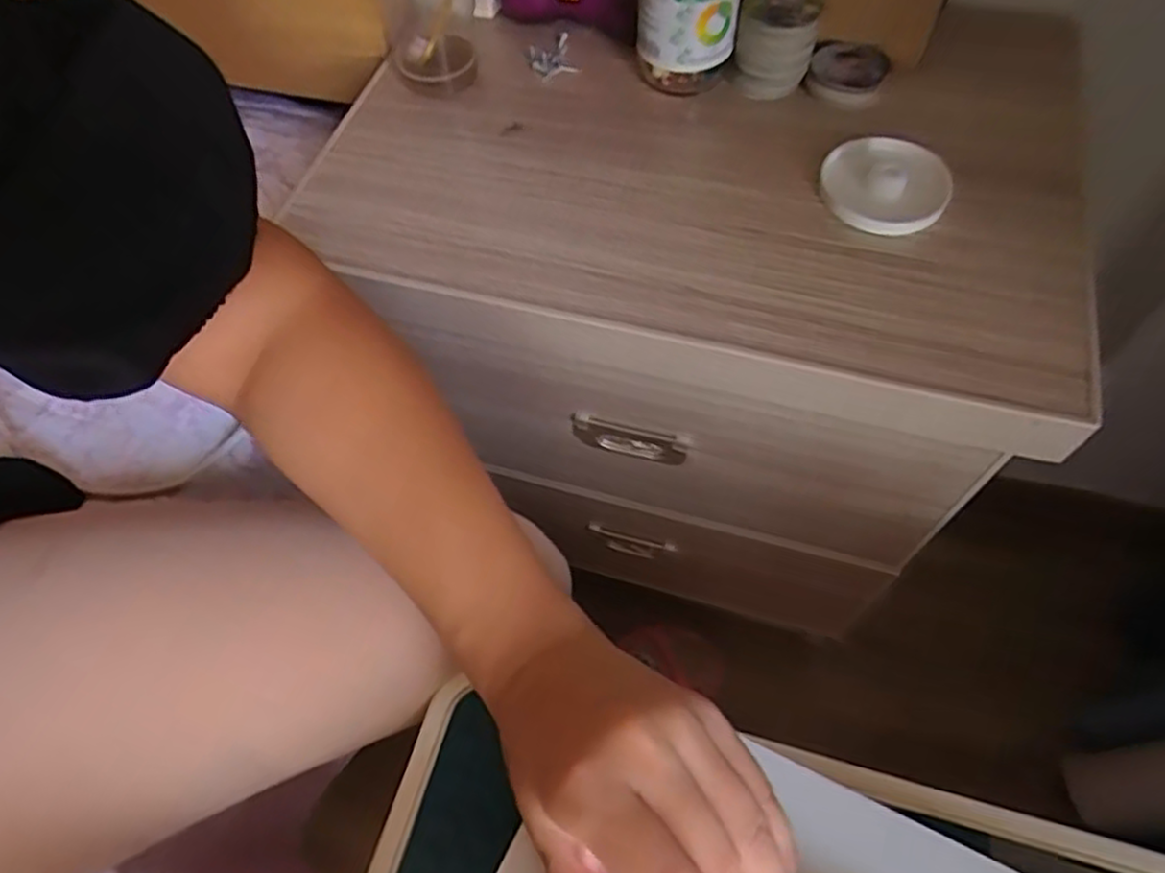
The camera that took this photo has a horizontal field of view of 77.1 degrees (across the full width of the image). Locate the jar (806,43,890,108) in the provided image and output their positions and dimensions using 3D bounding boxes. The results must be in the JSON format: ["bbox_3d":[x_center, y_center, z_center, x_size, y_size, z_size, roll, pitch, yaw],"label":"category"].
[{"bbox_3d":[0.163,-0.224,0.451,0.045,0.017,0.039,16,62,12],"label":"jar"}]

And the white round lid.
[{"bbox_3d":[0.170,-0.145,0.411,0.067,0.010,0.072,14,61,11],"label":"white round lid"}]

